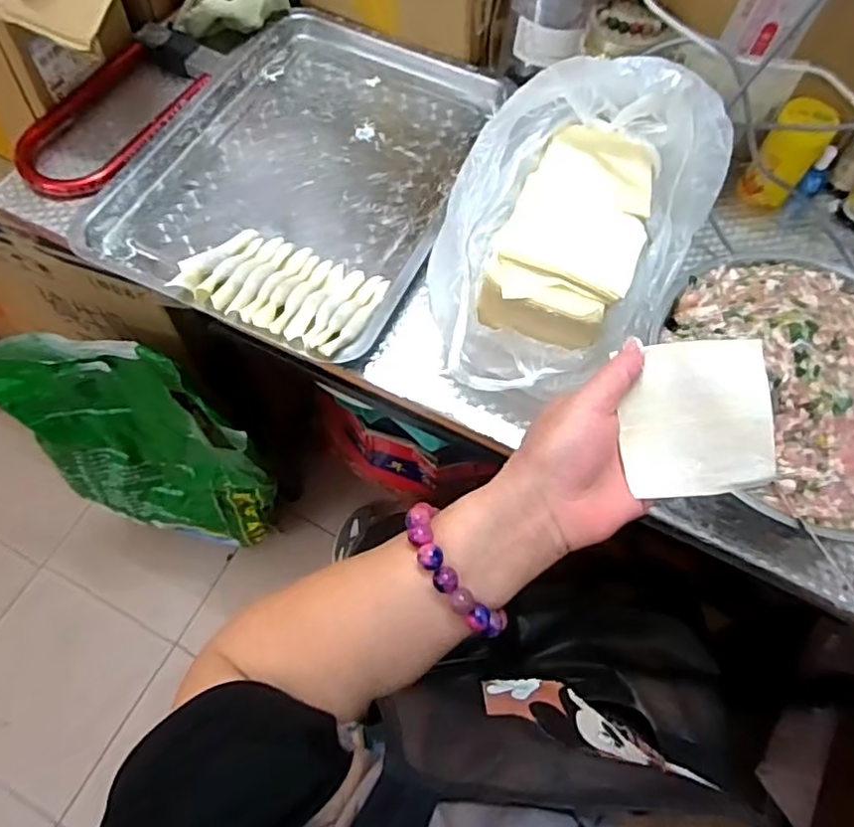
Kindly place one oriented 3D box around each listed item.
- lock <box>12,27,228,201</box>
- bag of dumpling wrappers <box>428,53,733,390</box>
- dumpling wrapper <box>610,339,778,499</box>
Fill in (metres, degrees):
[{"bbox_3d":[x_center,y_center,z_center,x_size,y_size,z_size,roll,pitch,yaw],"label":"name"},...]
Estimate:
[{"bbox_3d":[-0.296,-0.299,0.612,0.111,0.024,0.234,25,65,9],"label":"lock"},{"bbox_3d":[0.095,-0.131,0.454,0.184,0.117,0.243,28,66,10],"label":"bag of dumpling wrappers"},{"bbox_3d":[0.147,0.003,0.343,0.073,0.006,0.083,-8,94,21],"label":"dumpling wrapper"}]

